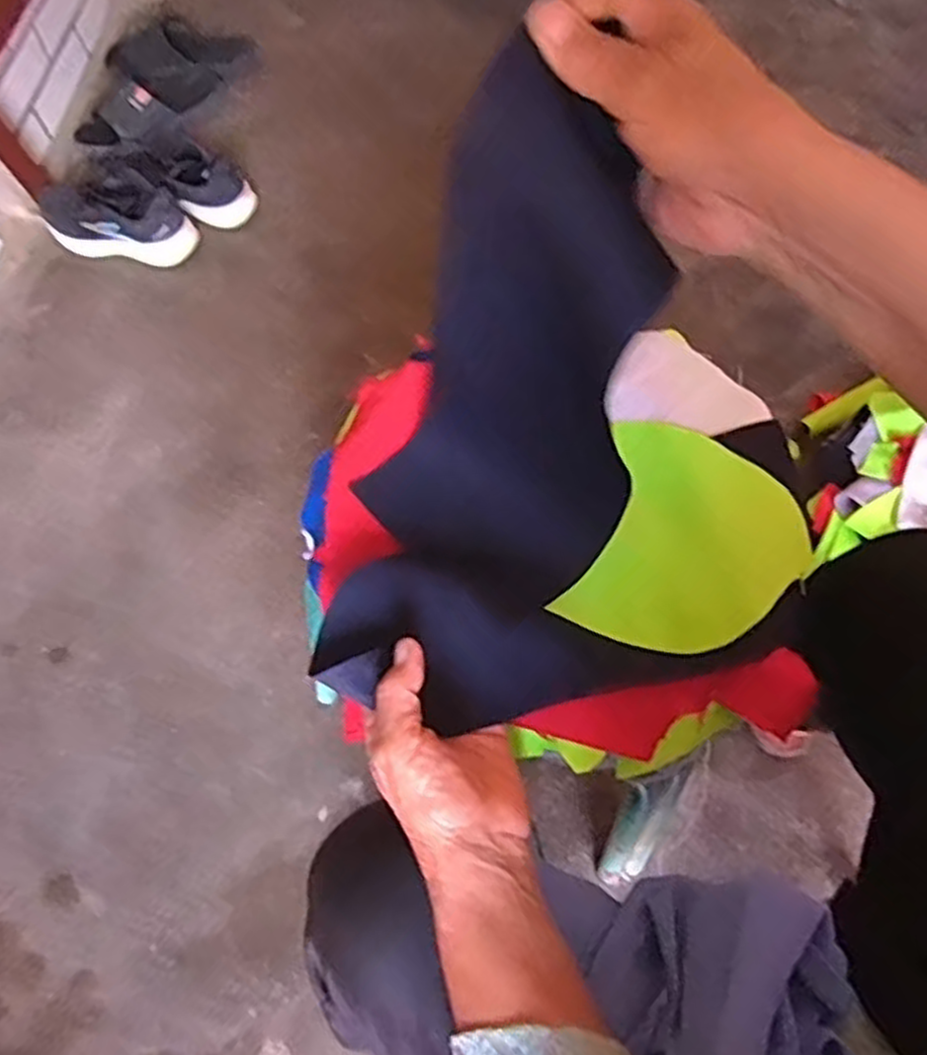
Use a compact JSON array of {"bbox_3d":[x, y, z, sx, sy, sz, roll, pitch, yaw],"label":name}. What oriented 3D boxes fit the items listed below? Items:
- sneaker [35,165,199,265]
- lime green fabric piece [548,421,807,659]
[{"bbox_3d":[-0.542,-0.481,1.195,0.251,0.089,0.098,11,63,6],"label":"sneaker"},{"bbox_3d":[0.140,0.009,0.465,0.129,0.022,0.145,16,64,9],"label":"lime green fabric piece"}]

